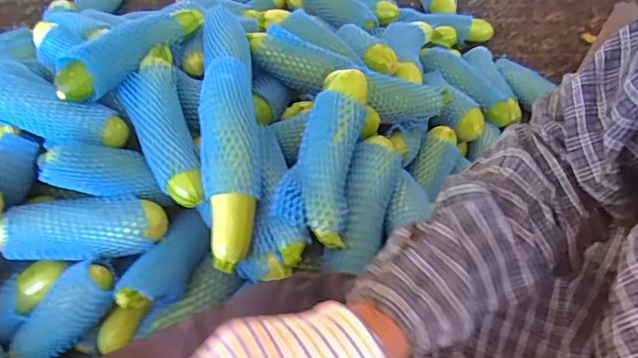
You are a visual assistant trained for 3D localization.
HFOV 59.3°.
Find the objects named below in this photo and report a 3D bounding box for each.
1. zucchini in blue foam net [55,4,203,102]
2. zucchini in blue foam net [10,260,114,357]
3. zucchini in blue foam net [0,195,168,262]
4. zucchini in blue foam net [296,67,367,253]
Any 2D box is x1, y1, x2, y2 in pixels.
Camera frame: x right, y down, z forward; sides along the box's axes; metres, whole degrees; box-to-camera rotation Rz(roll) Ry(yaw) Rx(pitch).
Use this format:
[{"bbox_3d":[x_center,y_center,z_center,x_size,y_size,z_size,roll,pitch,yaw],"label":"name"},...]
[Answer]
[{"bbox_3d":[-0.254,-0.172,0.726,0.052,0.055,0.210,22,51,25],"label":"zucchini in blue foam net"},{"bbox_3d":[-0.310,0.167,0.664,0.177,0.049,0.065,-44,47,14],"label":"zucchini in blue foam net"},{"bbox_3d":[-0.294,0.061,0.672,0.217,0.049,0.060,-6,45,-1],"label":"zucchini in blue foam net"},{"bbox_3d":[0.012,-0.029,0.666,0.063,0.047,0.206,6,78,11],"label":"zucchini in blue foam net"}]

